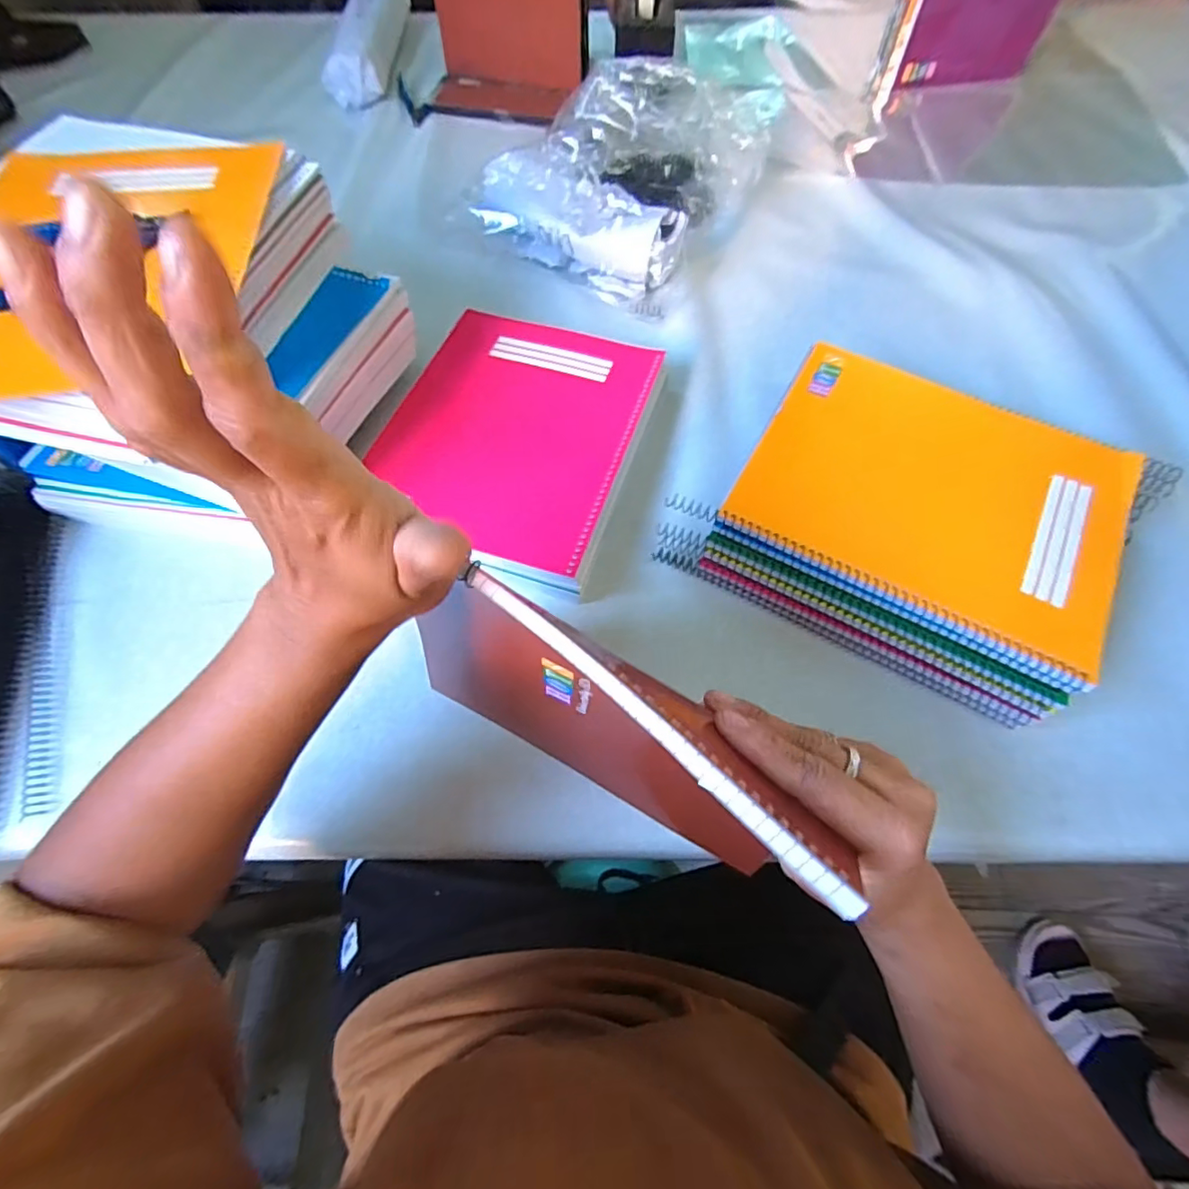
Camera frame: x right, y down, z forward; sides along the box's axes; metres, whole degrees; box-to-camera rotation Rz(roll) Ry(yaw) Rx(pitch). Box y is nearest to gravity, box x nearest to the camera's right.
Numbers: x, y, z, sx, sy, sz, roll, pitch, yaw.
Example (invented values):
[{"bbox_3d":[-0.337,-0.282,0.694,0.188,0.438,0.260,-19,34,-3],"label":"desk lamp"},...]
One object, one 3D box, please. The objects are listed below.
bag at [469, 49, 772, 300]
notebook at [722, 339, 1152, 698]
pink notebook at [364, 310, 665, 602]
[{"bbox_3d":[0.031,-0.467,0.607,0.221,0.118,0.278,29,67,14],"label":"bag"},{"bbox_3d":[0.244,-0.076,0.402,0.246,0.024,0.200,28,65,13],"label":"notebook"},{"bbox_3d":[-0.066,-0.137,0.476,0.197,0.033,0.252,16,66,8],"label":"pink notebook"}]

